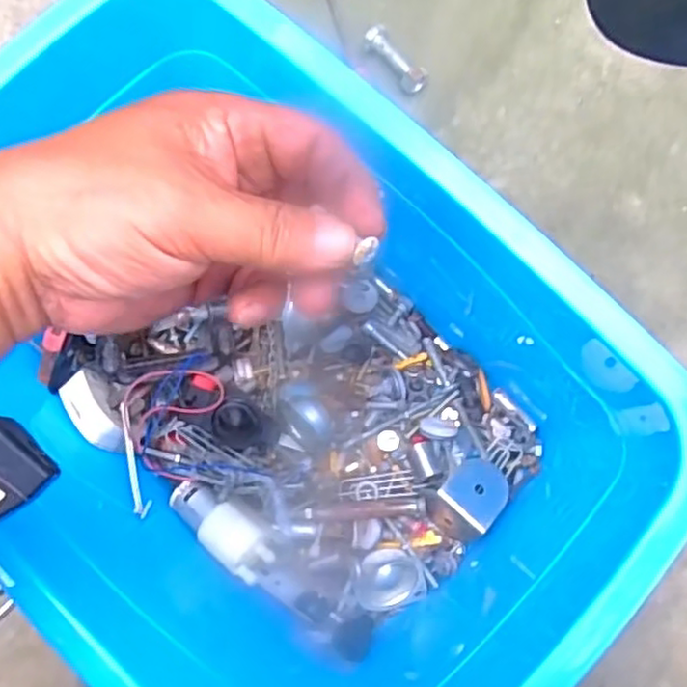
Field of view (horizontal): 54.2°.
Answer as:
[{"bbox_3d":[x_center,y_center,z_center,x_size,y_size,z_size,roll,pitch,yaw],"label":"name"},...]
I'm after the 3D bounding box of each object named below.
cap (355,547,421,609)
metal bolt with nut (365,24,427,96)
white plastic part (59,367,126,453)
[{"bbox_3d":[0.031,0.165,0.470,0.041,0.013,0.041,-1,81,3],"label":"cap"},{"bbox_3d":[0.042,-0.232,0.549,0.023,0.015,0.065,-41,81,-3],"label":"metal bolt with nut"},{"bbox_3d":[-0.168,0.045,0.453,0.024,0.011,0.063,-37,82,-1],"label":"white plastic part"}]

